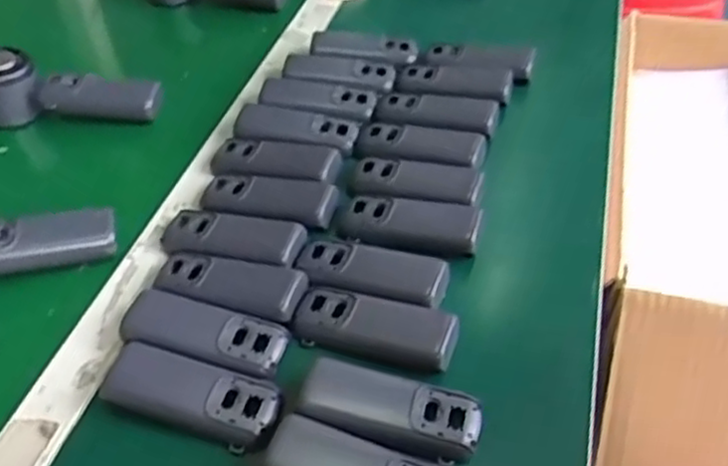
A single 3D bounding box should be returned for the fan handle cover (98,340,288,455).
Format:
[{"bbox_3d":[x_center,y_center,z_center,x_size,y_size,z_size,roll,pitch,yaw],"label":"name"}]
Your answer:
[{"bbox_3d":[-0.104,0.098,0.455,0.107,0.019,0.043,14,46,15],"label":"fan handle cover"}]

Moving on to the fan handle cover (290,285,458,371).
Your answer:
[{"bbox_3d":[0.006,0.061,0.487,0.104,0.015,0.036,13,45,14],"label":"fan handle cover"}]

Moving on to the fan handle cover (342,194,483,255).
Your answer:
[{"bbox_3d":[0.035,-0.008,0.556,0.100,0.016,0.039,7,44,9],"label":"fan handle cover"}]

